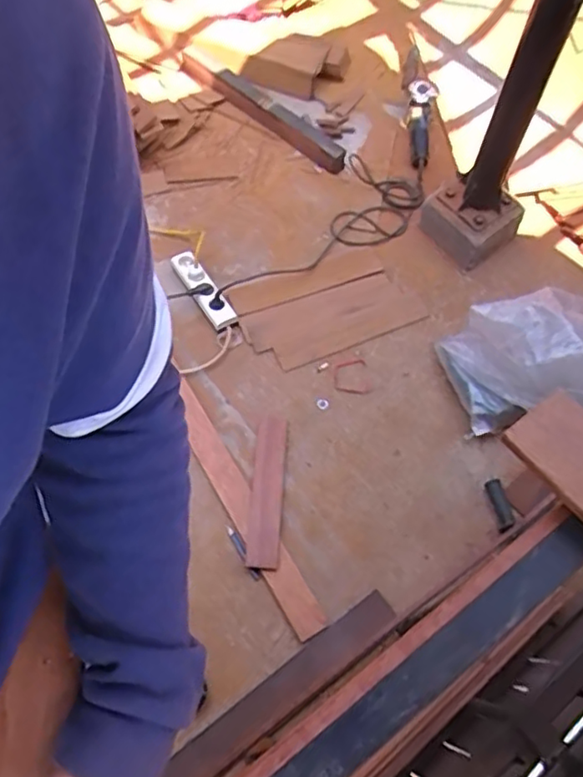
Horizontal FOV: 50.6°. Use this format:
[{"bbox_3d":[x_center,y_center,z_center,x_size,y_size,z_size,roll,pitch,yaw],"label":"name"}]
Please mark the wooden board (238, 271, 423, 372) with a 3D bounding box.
[{"bbox_3d":[0.098,-0.171,1.535,0.433,0.031,0.190,-19,63,-12],"label":"wooden board"}]

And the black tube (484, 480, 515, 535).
[{"bbox_3d":[0.450,0.251,1.326,0.032,0.025,0.108,-13,74,-9],"label":"black tube"}]

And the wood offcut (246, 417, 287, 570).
[{"bbox_3d":[-0.051,0.216,1.317,0.070,0.009,0.331,3,62,0],"label":"wood offcut"}]

